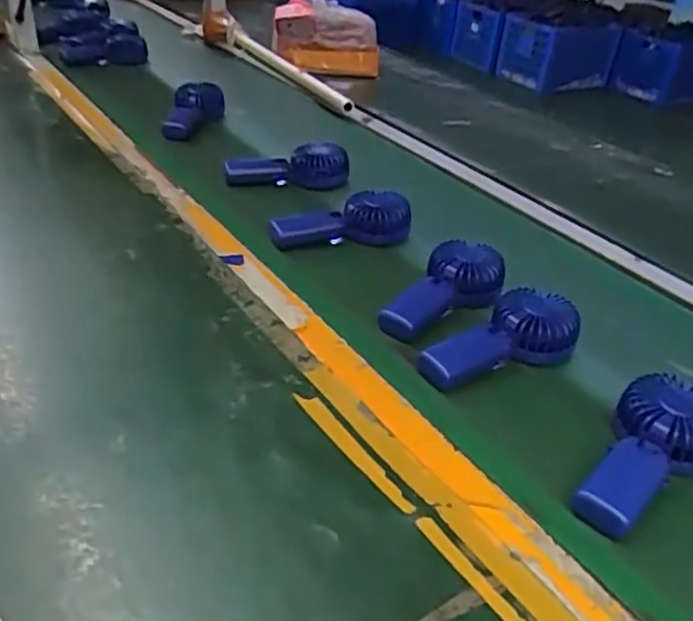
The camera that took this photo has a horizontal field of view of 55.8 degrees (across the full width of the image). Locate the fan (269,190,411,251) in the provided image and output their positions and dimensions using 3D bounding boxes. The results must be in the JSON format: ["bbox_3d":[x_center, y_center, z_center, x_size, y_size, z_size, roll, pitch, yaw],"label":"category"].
[{"bbox_3d":[-0.008,-0.110,0.826,0.172,0.057,0.053,-5,36,-15],"label":"fan"}]

